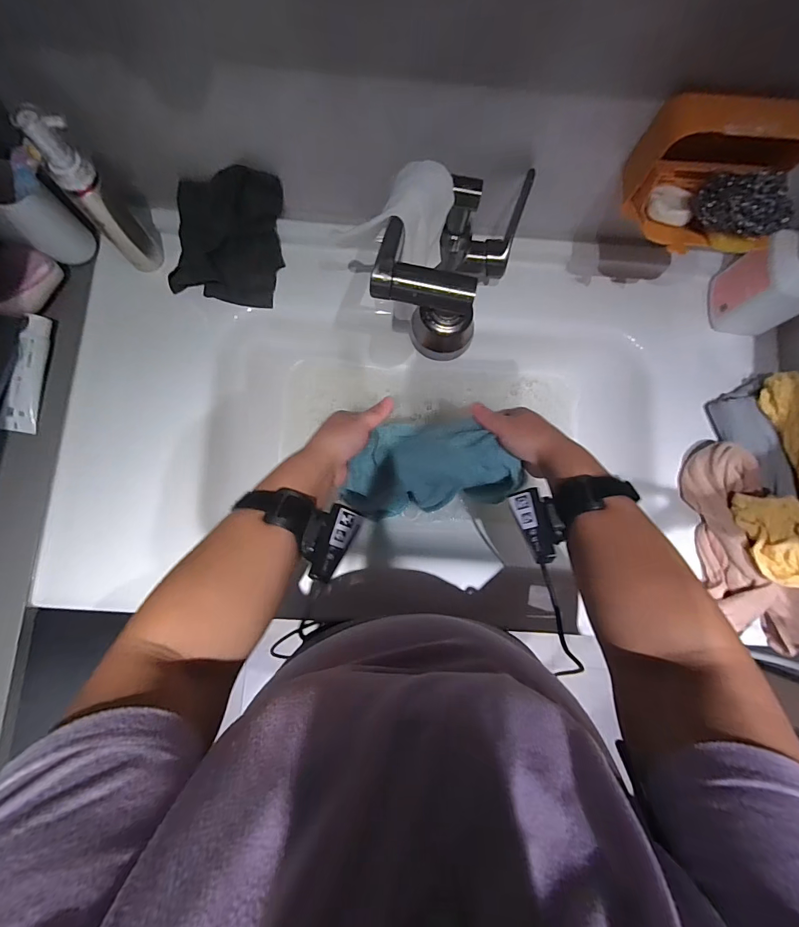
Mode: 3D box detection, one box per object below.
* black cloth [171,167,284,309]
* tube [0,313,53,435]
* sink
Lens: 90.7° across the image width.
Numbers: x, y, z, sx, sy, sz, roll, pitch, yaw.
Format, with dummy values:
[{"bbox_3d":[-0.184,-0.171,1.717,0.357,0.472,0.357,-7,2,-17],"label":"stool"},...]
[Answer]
[{"bbox_3d":[-0.214,-0.277,0.486,0.131,0.043,0.145,5,112,-13],"label":"black cloth"},{"bbox_3d":[-0.446,-0.108,0.471,0.036,0.023,0.140,4,82,-2],"label":"tube"},{"bbox_3d":[0.024,-0.059,0.539,0.890,0.123,0.454,0,82,-3],"label":"sink"}]

